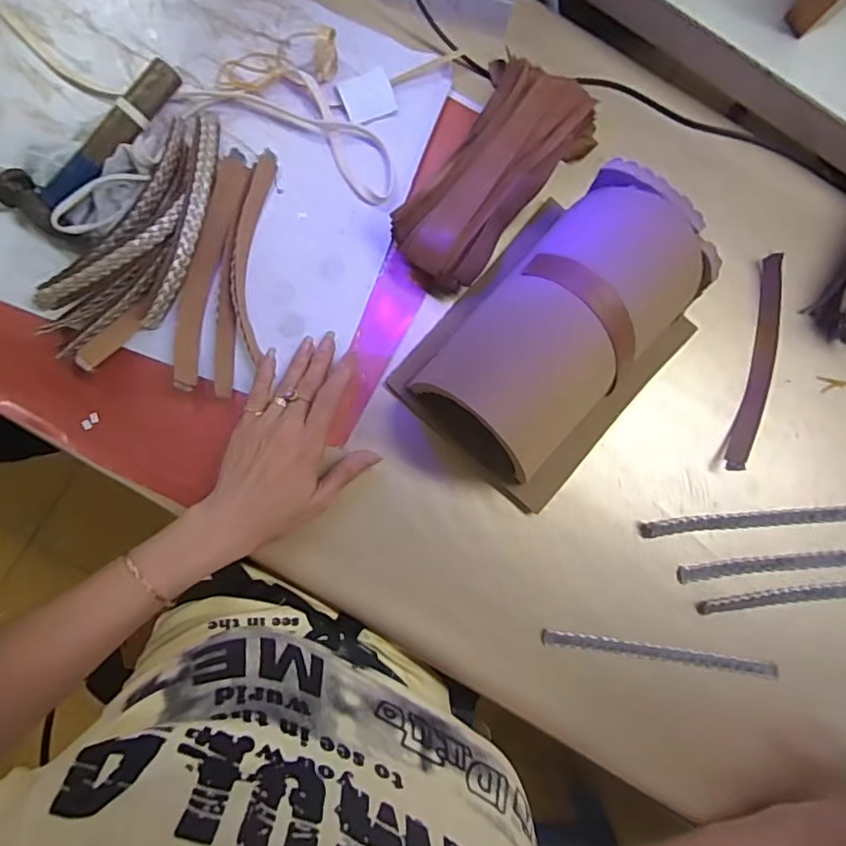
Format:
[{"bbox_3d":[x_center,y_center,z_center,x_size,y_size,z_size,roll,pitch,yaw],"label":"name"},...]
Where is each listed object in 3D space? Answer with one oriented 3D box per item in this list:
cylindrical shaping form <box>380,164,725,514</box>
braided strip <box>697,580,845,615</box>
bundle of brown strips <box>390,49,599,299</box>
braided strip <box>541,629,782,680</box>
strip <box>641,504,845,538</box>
[{"bbox_3d":[0.103,-0.059,0.407,0.159,0.107,0.212,42,84,-1],"label":"cylindrical shaping form"},{"bbox_3d":[0.321,0.142,0.462,0.192,0.005,0.018,-3,87,-5],"label":"braided strip"},{"bbox_3d":[0.052,-0.196,0.447,0.099,0.049,0.190,35,85,-2],"label":"bundle of brown strips"},{"bbox_3d":[0.190,0.185,0.450,0.190,0.012,0.012,9,86,-4],"label":"braided strip"},{"bbox_3d":[0.274,0.079,0.464,0.189,0.010,0.015,-3,87,-5],"label":"strip"}]

